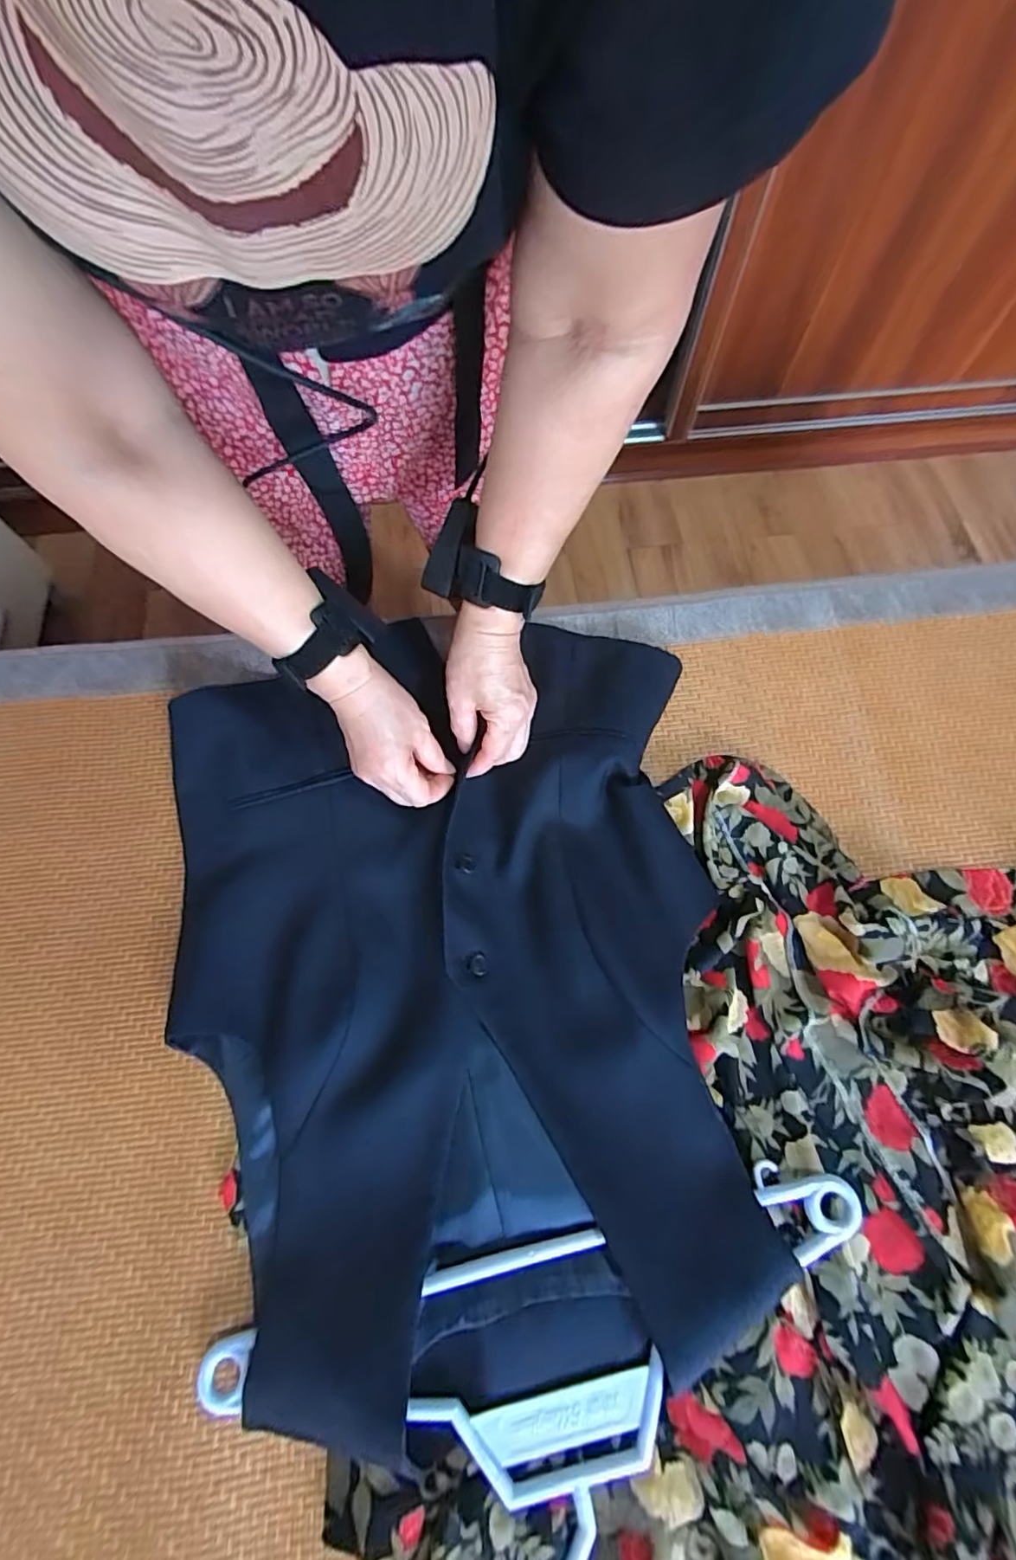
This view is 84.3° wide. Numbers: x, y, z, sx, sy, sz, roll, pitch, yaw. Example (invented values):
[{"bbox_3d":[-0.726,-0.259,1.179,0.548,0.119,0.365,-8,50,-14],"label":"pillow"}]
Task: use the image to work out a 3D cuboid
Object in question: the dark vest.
[{"bbox_3d":[-0.042,0.127,0.414,0.397,0.037,0.500,-10,71,-3],"label":"dark vest"}]

